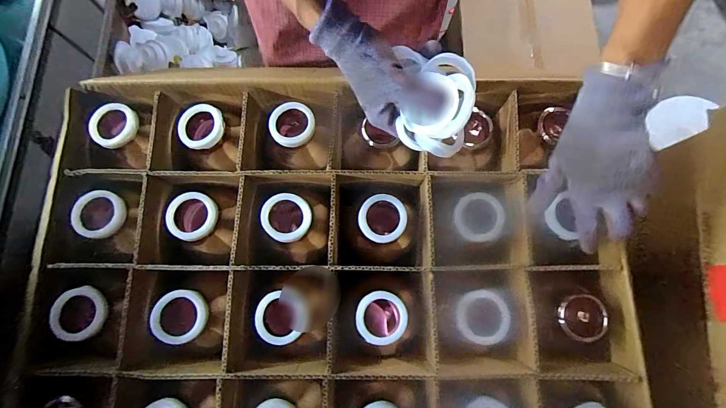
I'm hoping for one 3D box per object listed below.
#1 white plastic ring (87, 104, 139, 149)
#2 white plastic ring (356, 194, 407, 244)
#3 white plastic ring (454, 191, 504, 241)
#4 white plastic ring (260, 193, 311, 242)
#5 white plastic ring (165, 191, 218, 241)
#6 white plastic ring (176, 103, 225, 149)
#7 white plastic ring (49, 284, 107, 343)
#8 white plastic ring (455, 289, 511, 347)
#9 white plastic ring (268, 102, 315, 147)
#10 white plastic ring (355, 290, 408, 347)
[{"bbox_3d":[-0.318,-0.102,0.431,0.052,0.012,0.058,36,80,7],"label":"white plastic ring"},{"bbox_3d":[0.023,0.017,0.411,0.057,0.013,0.057,0,77,0],"label":"white plastic ring"},{"bbox_3d":[0.138,0.015,0.405,0.057,0.004,0.060,-1,73,4],"label":"white plastic ring"},{"bbox_3d":[-0.092,0.016,0.404,0.057,0.014,0.056,0,77,0],"label":"white plastic ring"},{"bbox_3d":[-0.203,0.014,0.402,0.054,0.016,0.058,0,77,0],"label":"white plastic ring"},{"bbox_3d":[-0.207,-0.098,0.430,0.057,0.014,0.056,0,77,0],"label":"white plastic ring"},{"bbox_3d":[-0.319,0.122,0.379,0.062,0.011,0.057,0,77,0],"label":"white plastic ring"},{"bbox_3d":[0.137,0.129,0.388,0.056,0.004,0.058,-5,69,12],"label":"white plastic ring"},{"bbox_3d":[-0.091,-0.102,0.437,0.057,0.013,0.055,0,96,-2],"label":"white plastic ring"},{"bbox_3d":[0.021,0.130,0.387,0.057,0.009,0.058,0,77,0],"label":"white plastic ring"}]

